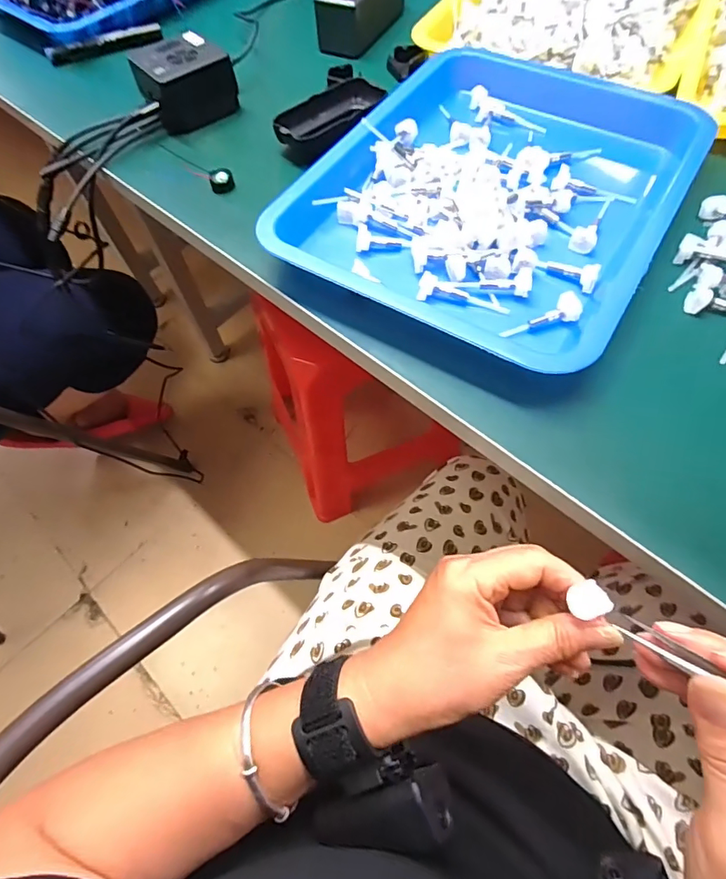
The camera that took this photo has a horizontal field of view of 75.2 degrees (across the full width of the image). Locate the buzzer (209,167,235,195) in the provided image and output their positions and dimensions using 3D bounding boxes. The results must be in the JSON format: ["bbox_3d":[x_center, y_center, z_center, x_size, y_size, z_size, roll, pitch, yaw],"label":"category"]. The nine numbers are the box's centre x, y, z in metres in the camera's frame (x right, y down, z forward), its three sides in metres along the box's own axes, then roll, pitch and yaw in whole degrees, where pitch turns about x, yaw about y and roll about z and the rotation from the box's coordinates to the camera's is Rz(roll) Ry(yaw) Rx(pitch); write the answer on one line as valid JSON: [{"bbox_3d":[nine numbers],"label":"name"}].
[{"bbox_3d":[-0.126,-0.232,0.422,0.020,0.016,0.016,-16,63,-5],"label":"buzzer"}]

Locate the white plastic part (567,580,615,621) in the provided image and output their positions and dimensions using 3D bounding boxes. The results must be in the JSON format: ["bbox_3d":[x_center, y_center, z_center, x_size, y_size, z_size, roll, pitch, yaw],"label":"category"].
[{"bbox_3d":[0.112,0.080,0.233,0.016,0.005,0.016,-26,64,-10],"label":"white plastic part"}]

